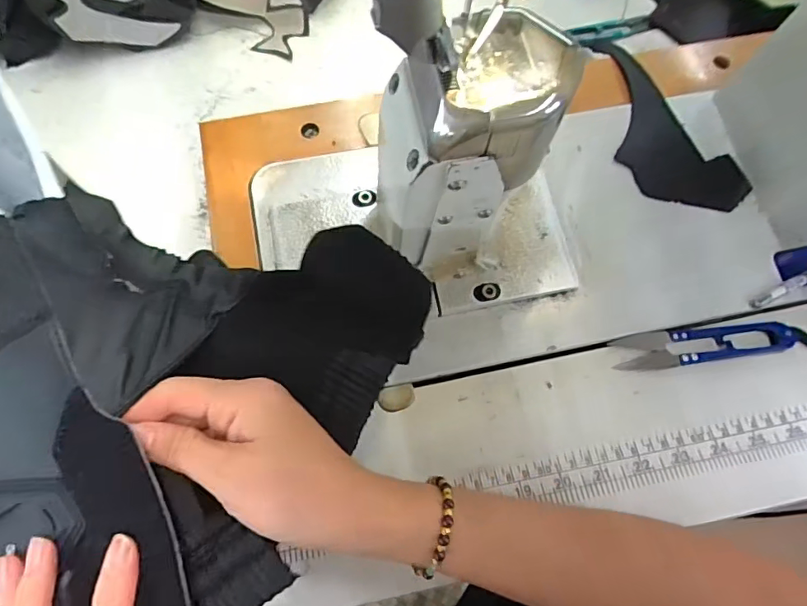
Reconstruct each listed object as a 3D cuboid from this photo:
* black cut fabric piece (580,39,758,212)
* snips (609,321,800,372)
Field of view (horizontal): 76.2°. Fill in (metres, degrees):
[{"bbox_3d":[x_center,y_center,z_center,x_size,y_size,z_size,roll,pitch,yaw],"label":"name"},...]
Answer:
[{"bbox_3d":[0.181,-0.134,0.387,0.068,0.022,0.168,-29,68,-13],"label":"black cut fabric piece"},{"bbox_3d":[0.198,0.027,0.341,0.112,0.016,0.026,-4,65,-2],"label":"snips"}]

